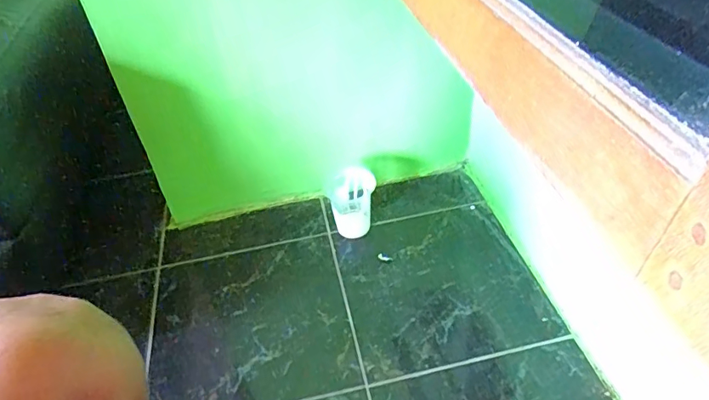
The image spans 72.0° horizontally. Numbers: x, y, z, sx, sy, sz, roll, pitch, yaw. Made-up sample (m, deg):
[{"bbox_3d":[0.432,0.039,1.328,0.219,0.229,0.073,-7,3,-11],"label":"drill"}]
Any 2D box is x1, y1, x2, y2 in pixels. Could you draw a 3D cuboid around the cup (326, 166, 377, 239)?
[{"bbox_3d":[-0.004,-0.001,0.849,0.084,0.123,0.073,-7,41,1],"label":"cup"}]

